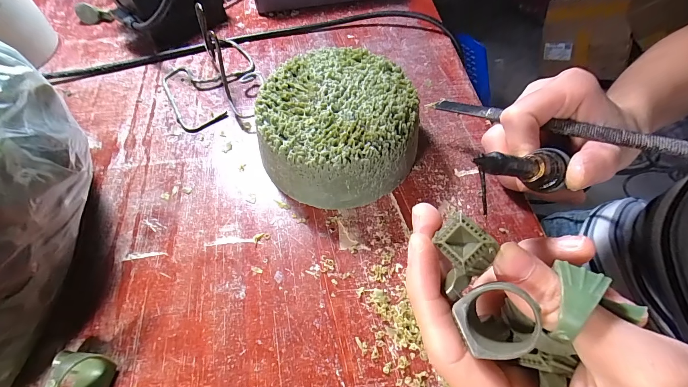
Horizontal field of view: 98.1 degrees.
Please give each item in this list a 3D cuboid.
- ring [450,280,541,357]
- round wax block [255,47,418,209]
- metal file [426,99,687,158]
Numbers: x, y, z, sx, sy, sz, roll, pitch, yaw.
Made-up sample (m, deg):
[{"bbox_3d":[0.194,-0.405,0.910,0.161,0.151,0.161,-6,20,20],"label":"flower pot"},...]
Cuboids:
[{"bbox_3d":[0.052,0.043,0.105,0.023,0.014,0.023,-2,80,14],"label":"ring"},{"bbox_3d":[-0.004,-0.044,0.198,0.094,0.047,0.096,0,60,-1],"label":"round wax block"},{"bbox_3d":[0.129,-0.037,0.168,0.161,0.005,0.008,21,60,28],"label":"metal file"}]

